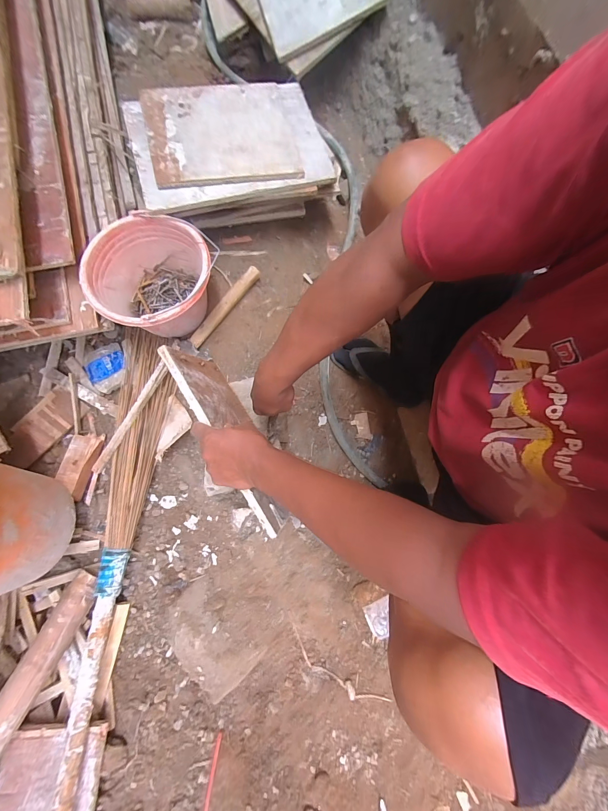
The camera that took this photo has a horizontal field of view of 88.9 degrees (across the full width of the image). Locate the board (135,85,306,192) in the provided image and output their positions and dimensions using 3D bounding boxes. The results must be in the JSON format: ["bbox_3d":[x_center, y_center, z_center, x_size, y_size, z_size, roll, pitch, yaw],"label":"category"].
[{"bbox_3d":[-0.181,-0.600,0.682,0.312,0.018,0.260,-12,79,-8],"label":"board"}]

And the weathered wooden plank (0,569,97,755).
[{"bbox_3d":[-0.496,0.480,0.545,0.066,0.049,0.343,21,61,5],"label":"weathered wooden plank"}]

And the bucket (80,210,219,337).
[{"bbox_3d":[-0.320,-0.262,0.699,0.243,0.169,0.242,0,81,0],"label":"bucket"}]

